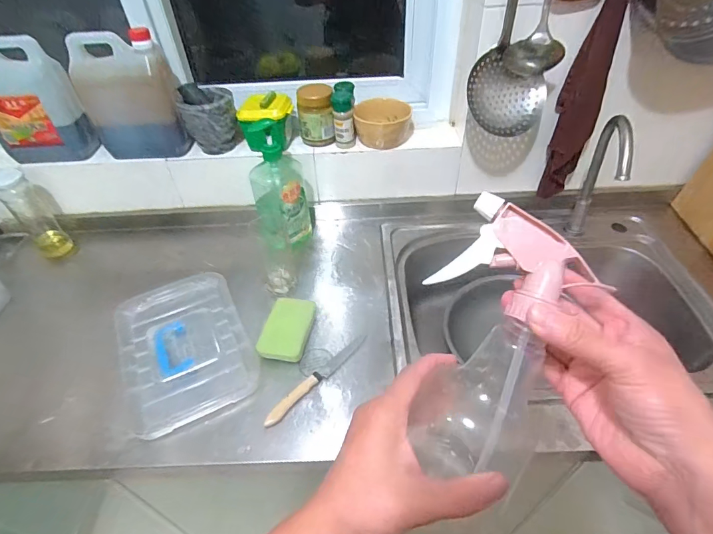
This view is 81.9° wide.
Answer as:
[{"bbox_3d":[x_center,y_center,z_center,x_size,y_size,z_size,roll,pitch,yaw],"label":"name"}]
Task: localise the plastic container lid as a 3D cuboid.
[{"bbox_3d":[-0.294,0.128,0.700,0.194,0.013,0.284,-22,50,-19],"label":"plastic container lid"}]

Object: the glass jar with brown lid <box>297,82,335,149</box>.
[{"bbox_3d":[-0.080,-0.306,0.828,0.071,0.100,0.066,-3,46,-2],"label":"glass jar with brown lid"}]

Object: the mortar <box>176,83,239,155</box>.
[{"bbox_3d":[-0.288,-0.295,0.819,0.104,0.121,0.103,-13,47,-12],"label":"mortar"}]

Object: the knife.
[{"bbox_3d":[-0.059,0.170,0.639,0.018,0.015,0.204,34,55,29],"label":"knife"}]

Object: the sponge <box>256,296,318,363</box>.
[{"bbox_3d":[-0.117,0.102,0.694,0.075,0.034,0.118,9,47,9],"label":"sponge"}]

